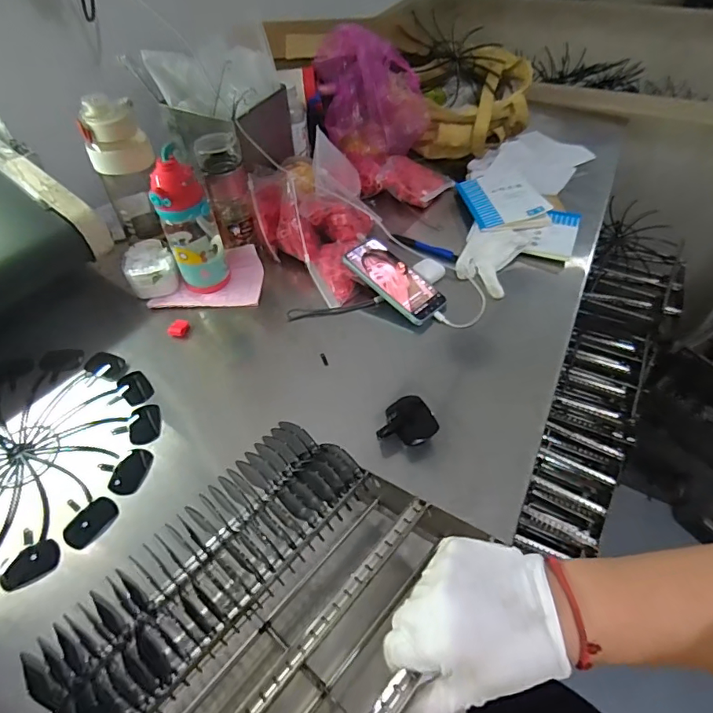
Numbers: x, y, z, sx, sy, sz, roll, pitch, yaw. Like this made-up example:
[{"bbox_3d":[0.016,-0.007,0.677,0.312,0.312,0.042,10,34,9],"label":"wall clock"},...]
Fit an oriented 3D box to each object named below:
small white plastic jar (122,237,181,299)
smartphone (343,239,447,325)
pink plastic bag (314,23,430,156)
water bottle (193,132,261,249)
[{"bbox_3d":[-0.329,-0.138,0.776,0.075,0.056,0.087,-24,54,-17],"label":"small white plastic jar"},{"bbox_3d":[0.058,-0.117,0.732,0.075,0.010,0.159,-38,73,-26],"label":"smartphone"},{"bbox_3d":[0.024,-0.504,0.916,0.188,0.151,0.185,-7,51,-4],"label":"pink plastic bag"},{"bbox_3d":[-0.198,-0.254,0.758,0.064,0.162,0.064,-11,51,-8],"label":"water bottle"}]

